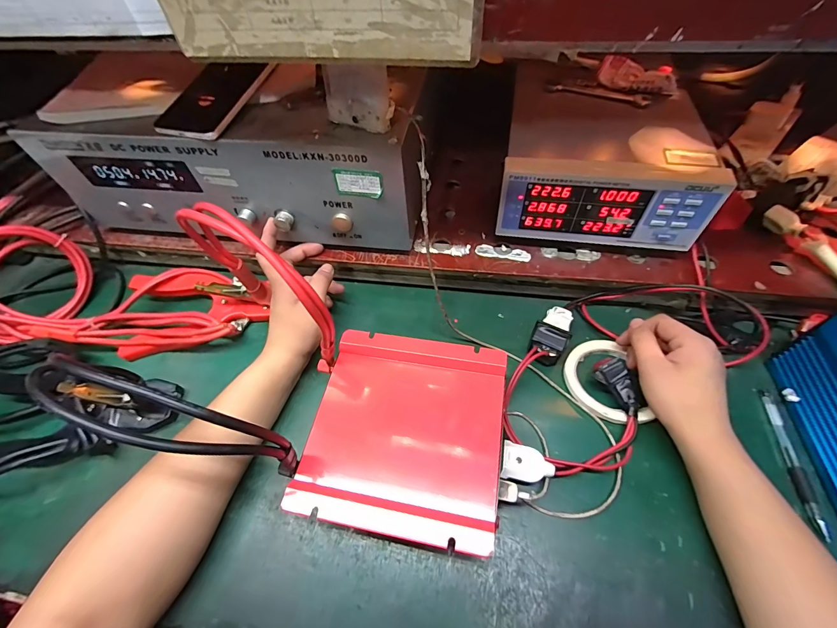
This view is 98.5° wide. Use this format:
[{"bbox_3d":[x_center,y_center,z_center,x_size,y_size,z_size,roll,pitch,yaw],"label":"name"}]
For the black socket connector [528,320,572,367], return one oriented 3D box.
[{"bbox_3d":[0.144,0.033,0.402,0.038,0.031,0.032,29,63,21],"label":"black socket connector"}]

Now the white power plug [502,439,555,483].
[{"bbox_3d":[0.102,0.143,0.340,0.045,0.023,0.032,12,59,12],"label":"white power plug"}]

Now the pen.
[{"bbox_3d":[0.353,0.135,0.341,0.011,0.015,0.132,7,58,9],"label":"pen"}]

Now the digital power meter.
[{"bbox_3d":[0.212,-0.194,0.449,0.220,0.111,0.223,9,58,10],"label":"digital power meter"}]

